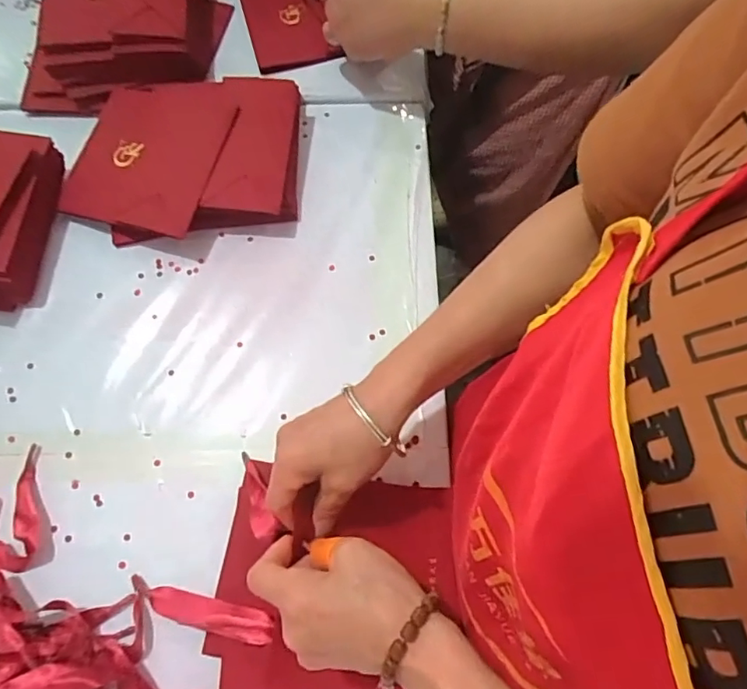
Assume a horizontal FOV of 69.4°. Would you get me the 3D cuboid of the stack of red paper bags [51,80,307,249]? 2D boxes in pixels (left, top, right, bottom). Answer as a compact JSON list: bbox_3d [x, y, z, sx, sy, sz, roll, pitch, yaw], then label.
[{"bbox_3d":[-0.178,-0.173,0.499,0.217,0.043,0.166,0,71,1],"label":"stack of red paper bags"}]

